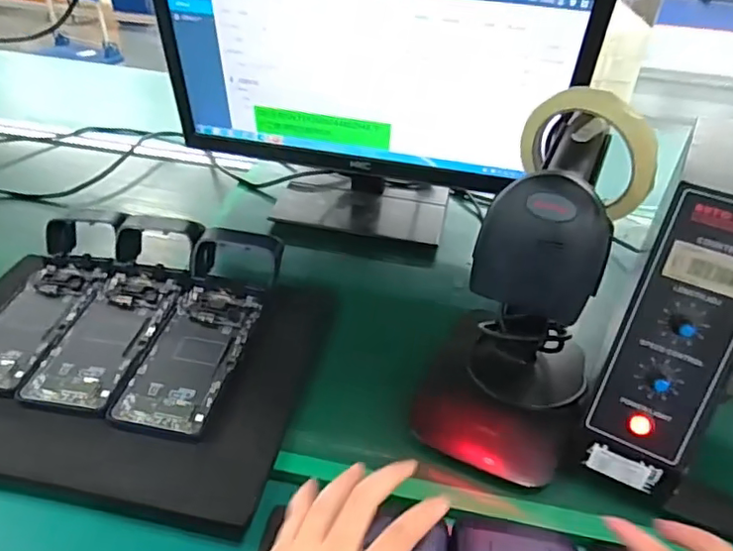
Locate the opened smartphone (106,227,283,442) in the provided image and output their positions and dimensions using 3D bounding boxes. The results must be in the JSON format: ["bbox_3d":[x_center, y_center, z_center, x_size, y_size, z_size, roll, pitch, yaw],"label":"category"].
[{"bbox_3d":[-0.143,0.036,0.505,0.082,0.038,0.215,9,38,6],"label":"opened smartphone"}]

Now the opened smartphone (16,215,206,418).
[{"bbox_3d":[-0.223,0.018,0.532,0.091,0.037,0.243,10,42,7],"label":"opened smartphone"}]

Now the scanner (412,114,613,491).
[{"bbox_3d":[0.121,0.018,0.416,0.113,0.229,0.147,18,43,15],"label":"scanner"}]

